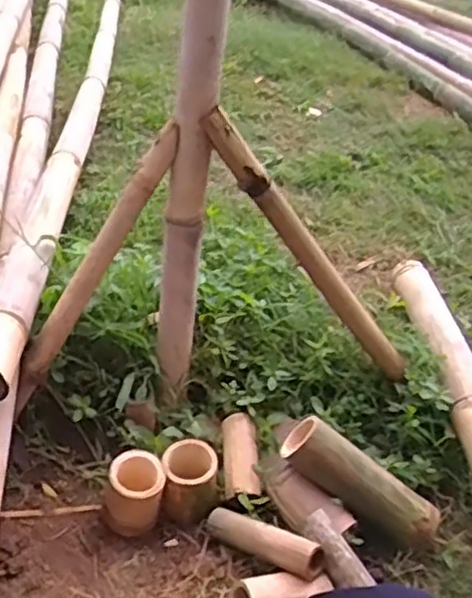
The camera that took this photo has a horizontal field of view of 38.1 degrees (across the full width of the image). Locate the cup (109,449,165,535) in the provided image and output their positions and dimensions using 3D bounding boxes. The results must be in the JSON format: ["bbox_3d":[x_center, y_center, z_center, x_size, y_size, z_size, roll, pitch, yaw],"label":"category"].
[{"bbox_3d":[-0.147,0.287,0.997,0.074,0.111,0.073,6,33,-4],"label":"cup"}]

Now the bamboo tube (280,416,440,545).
[{"bbox_3d":[0.190,0.275,1.025,0.253,0.073,0.067,36,37,3],"label":"bamboo tube"}]

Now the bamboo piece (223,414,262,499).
[{"bbox_3d":[0.008,0.246,1.084,0.054,0.041,0.153,4,33,-7],"label":"bamboo piece"}]

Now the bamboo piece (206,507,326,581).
[{"bbox_3d":[0.034,0.333,0.952,0.192,0.036,0.038,10,28,38],"label":"bamboo piece"}]

